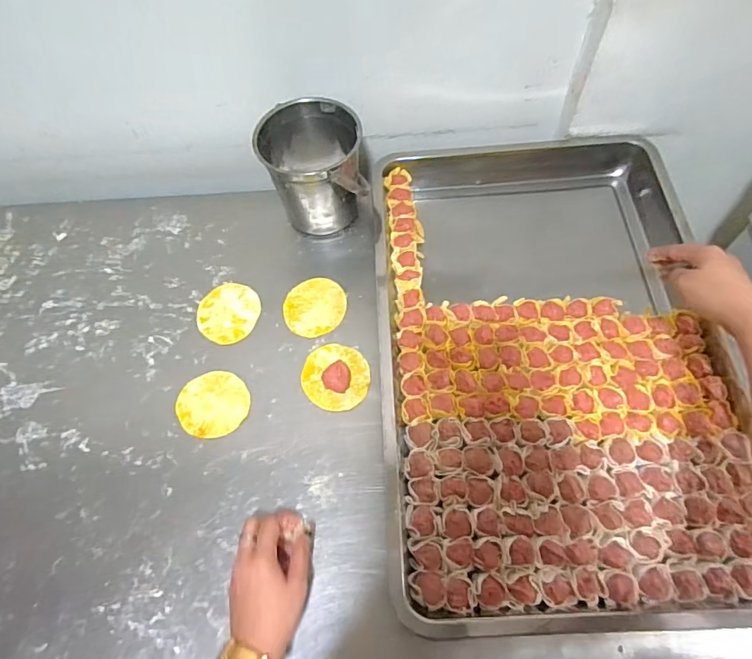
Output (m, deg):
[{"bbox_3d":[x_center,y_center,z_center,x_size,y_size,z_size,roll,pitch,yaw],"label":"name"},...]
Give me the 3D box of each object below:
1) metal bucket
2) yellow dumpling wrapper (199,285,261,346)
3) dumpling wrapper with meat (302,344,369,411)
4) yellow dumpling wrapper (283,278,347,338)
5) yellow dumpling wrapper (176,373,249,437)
[{"bbox_3d":[-0.083,-0.216,0.674,0.130,0.140,0.118,1,63,3],"label":"metal bucket"},{"bbox_3d":[-0.196,-0.023,0.654,0.083,0.004,0.084,-1,63,2],"label":"yellow dumpling wrapper"},{"bbox_3d":[-0.050,0.052,0.595,0.080,0.026,0.088,-1,63,2],"label":"dumpling wrapper with meat"},{"bbox_3d":[-0.081,-0.031,0.651,0.079,0.004,0.086,-1,63,2],"label":"yellow dumpling wrapper"},{"bbox_3d":[-0.196,0.089,0.594,0.087,0.004,0.080,-1,63,2],"label":"yellow dumpling wrapper"}]

